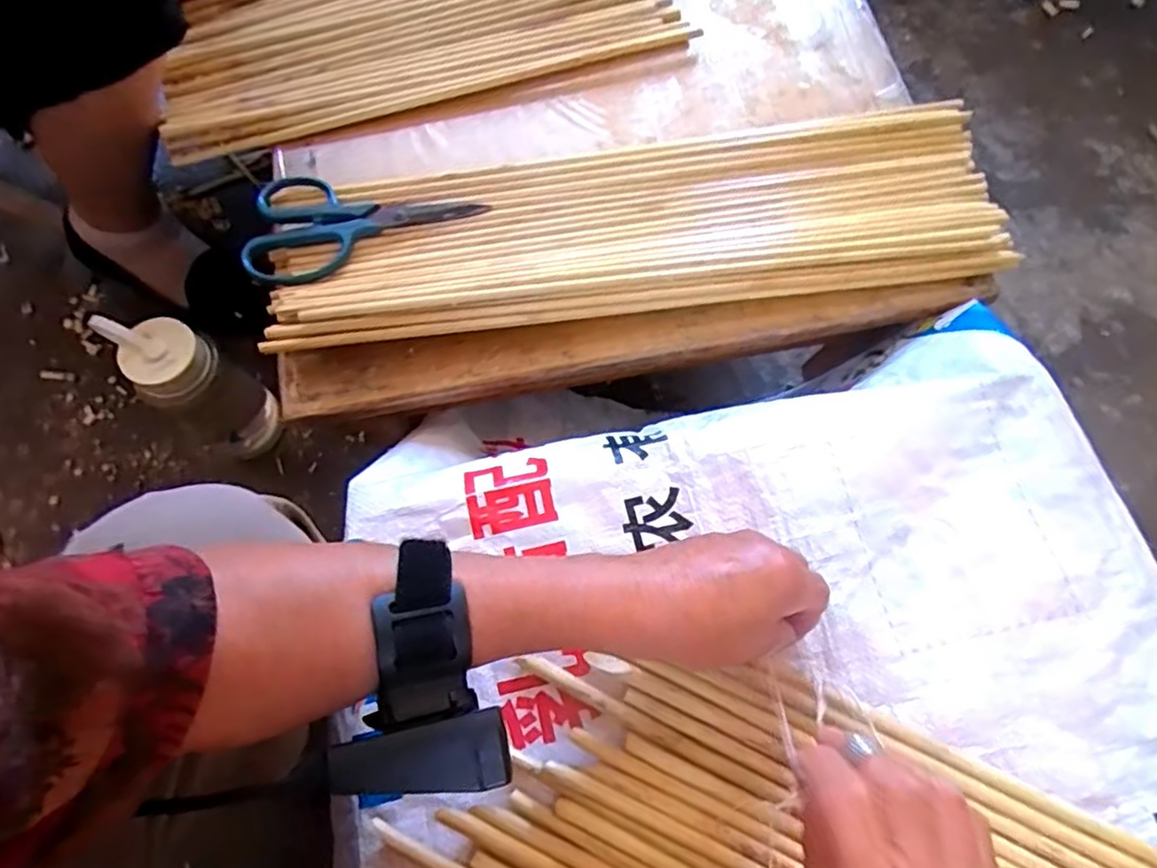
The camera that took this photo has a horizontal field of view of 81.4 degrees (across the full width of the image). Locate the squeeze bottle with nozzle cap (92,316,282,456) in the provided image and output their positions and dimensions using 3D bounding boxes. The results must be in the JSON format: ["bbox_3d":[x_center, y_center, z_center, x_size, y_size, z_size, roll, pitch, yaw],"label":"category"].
[{"bbox_3d":[-0.380,-0.045,0.680,0.079,0.189,0.100,-40,74,-13],"label":"squeeze bottle with nozzle cap"}]

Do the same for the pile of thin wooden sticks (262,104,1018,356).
[{"bbox_3d":[0.047,-0.169,0.523,0.541,0.028,0.157,-6,65,-2],"label":"pile of thin wooden sticks"}]

